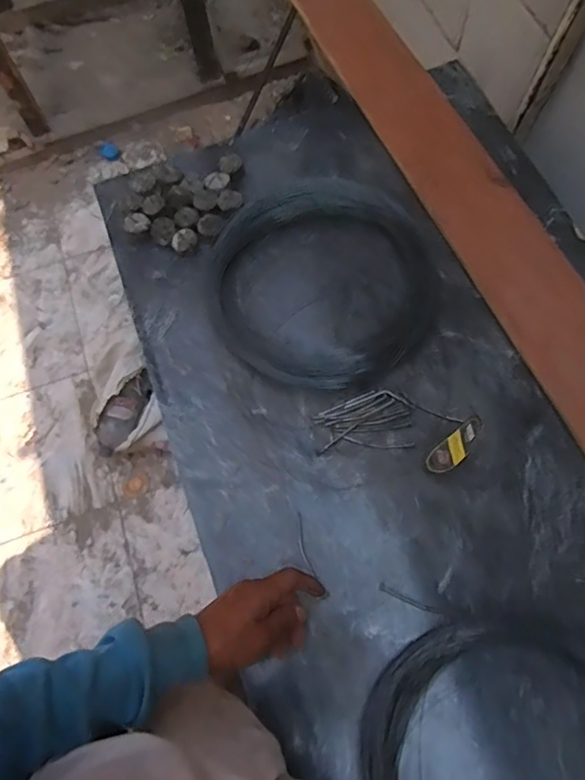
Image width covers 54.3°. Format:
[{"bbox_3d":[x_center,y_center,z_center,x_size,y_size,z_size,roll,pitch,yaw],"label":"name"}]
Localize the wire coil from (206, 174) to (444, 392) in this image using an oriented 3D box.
[{"bbox_3d":[0.044,-0.152,0.754,0.309,0.029,0.302,-1,68,3],"label":"wire coil"}]

